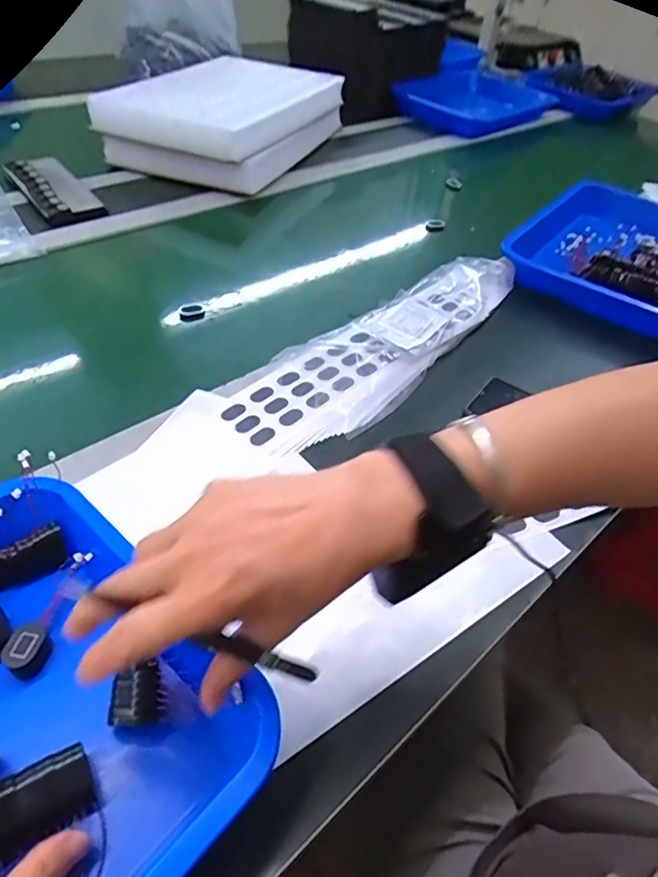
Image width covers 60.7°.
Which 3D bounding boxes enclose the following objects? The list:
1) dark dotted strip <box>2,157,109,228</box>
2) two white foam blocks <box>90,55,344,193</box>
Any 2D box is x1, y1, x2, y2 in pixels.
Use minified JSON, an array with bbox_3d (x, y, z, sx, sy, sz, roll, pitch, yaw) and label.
[{"bbox_3d":[-0.403,-0.366,0.822,0.075,0.022,0.213,-27,54,-30],"label":"dark dotted strip"},{"bbox_3d":[-0.187,-0.590,1.021,0.311,0.097,0.420,18,46,11],"label":"two white foam blocks"}]

